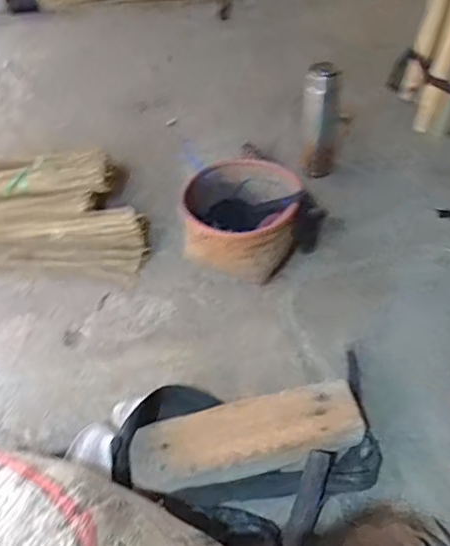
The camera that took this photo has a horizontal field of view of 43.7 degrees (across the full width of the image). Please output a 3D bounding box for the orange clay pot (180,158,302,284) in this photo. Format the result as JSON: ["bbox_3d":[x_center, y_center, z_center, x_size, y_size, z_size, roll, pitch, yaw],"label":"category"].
[{"bbox_3d":[0.028,-0.097,0.993,0.196,0.128,0.222,1,46,4],"label":"orange clay pot"}]

